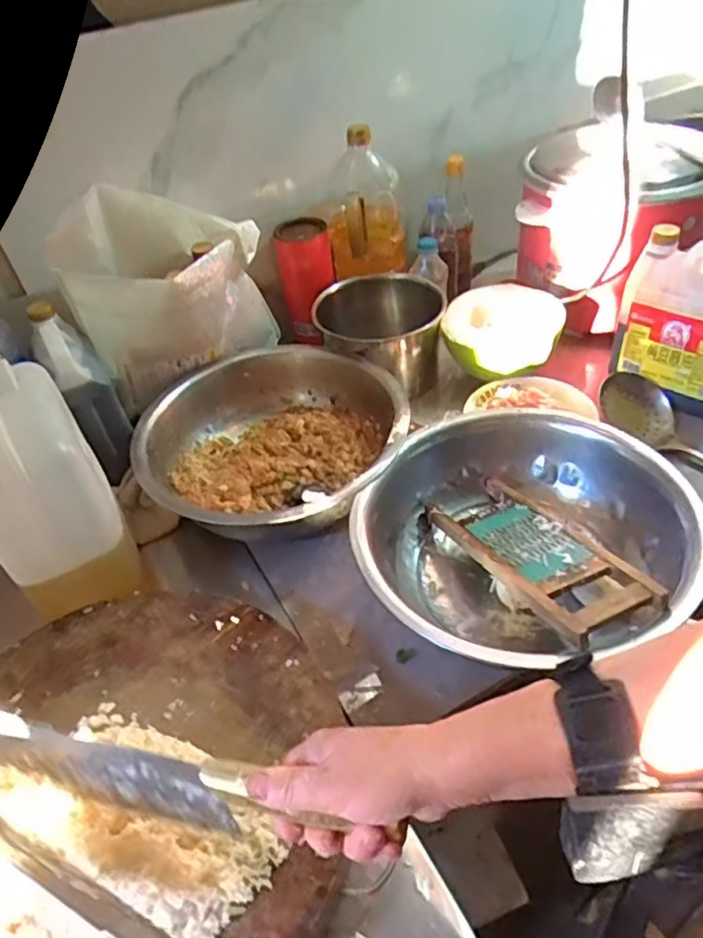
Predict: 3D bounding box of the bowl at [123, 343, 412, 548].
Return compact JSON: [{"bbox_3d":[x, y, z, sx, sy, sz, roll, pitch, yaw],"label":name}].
[{"bbox_3d":[-0.099,-0.033,0.820,0.328,0.092,0.327,-4,43,4],"label":"bowl"}]

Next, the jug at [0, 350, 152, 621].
[{"bbox_3d":[-0.330,0.007,0.659,0.114,0.225,0.185,-24,45,-17],"label":"jug"}]

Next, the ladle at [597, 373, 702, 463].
[{"bbox_3d":[0.460,-0.026,0.774,0.093,0.047,0.327,-34,49,-25],"label":"ladle"}]

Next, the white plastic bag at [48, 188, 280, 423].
[{"bbox_3d":[-0.253,-0.260,0.887,0.155,0.246,0.238,21,50,27],"label":"white plastic bag"}]

